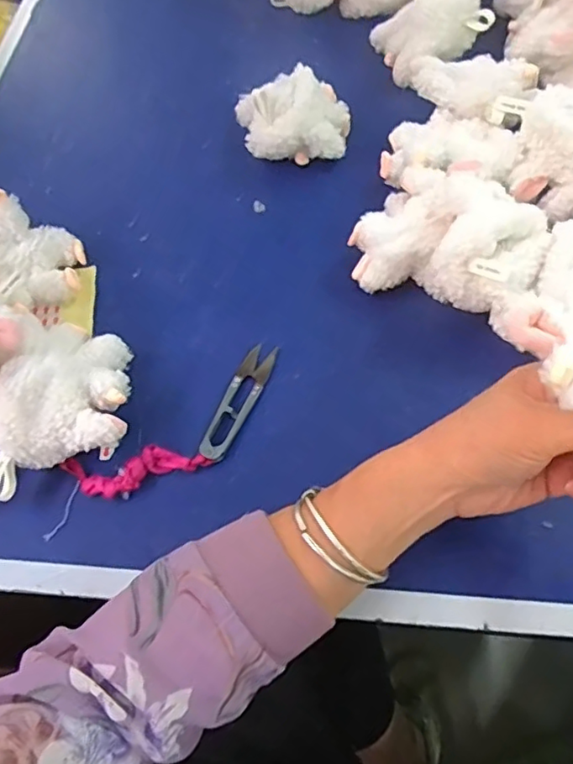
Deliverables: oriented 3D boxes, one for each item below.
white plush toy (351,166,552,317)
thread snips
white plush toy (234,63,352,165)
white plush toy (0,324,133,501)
[{"bbox_3d":[0.128,-0.108,0.459,0.148,0.079,0.096,27,66,17],"label":"white plush toy"},{"bbox_3d":[-0.037,0.013,0.443,0.025,0.006,0.102,21,65,14],"label":"thread snips"},{"bbox_3d":[0.008,-0.258,0.553,0.103,0.058,0.082,-10,61,-2],"label":"white plush toy"},{"bbox_3d":[-0.158,0.013,0.419,0.086,0.068,0.125,-3,61,2],"label":"white plush toy"}]

